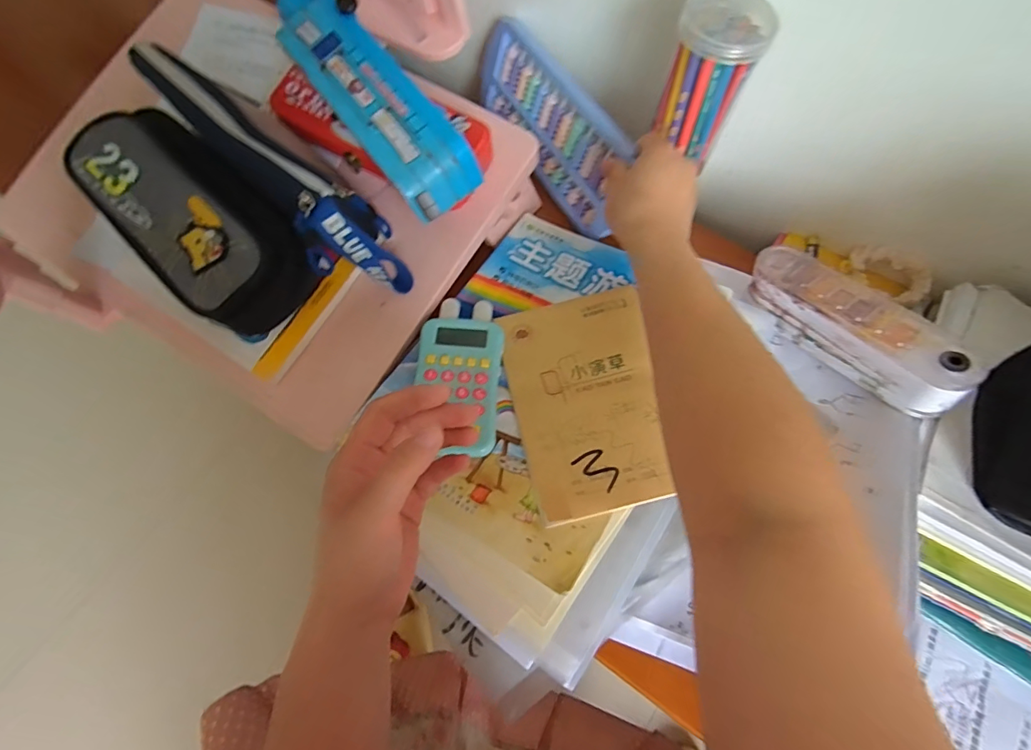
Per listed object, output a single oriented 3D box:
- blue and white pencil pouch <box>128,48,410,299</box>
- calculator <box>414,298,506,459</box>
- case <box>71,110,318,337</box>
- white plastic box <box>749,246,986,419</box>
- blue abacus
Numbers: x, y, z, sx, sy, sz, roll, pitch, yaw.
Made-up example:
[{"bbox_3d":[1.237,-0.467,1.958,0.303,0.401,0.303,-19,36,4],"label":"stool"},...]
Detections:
[{"bbox_3d":[-0.184,-0.161,0.385,0.072,0.101,0.226,-40,74,-16],"label":"blue and white pencil pouch"},{"bbox_3d":[-0.045,-0.004,0.391,0.068,0.014,0.134,5,67,0],"label":"calculator"},{"bbox_3d":[-0.263,-0.124,0.395,0.199,0.078,0.091,40,72,14],"label":"case"},{"bbox_3d":[0.261,-0.038,0.373,0.042,0.059,0.168,-32,60,-14],"label":"white plastic box"},{"bbox_3d":[0.036,-0.251,0.481,0.012,0.093,0.236,-20,68,-35],"label":"blue abacus"}]

